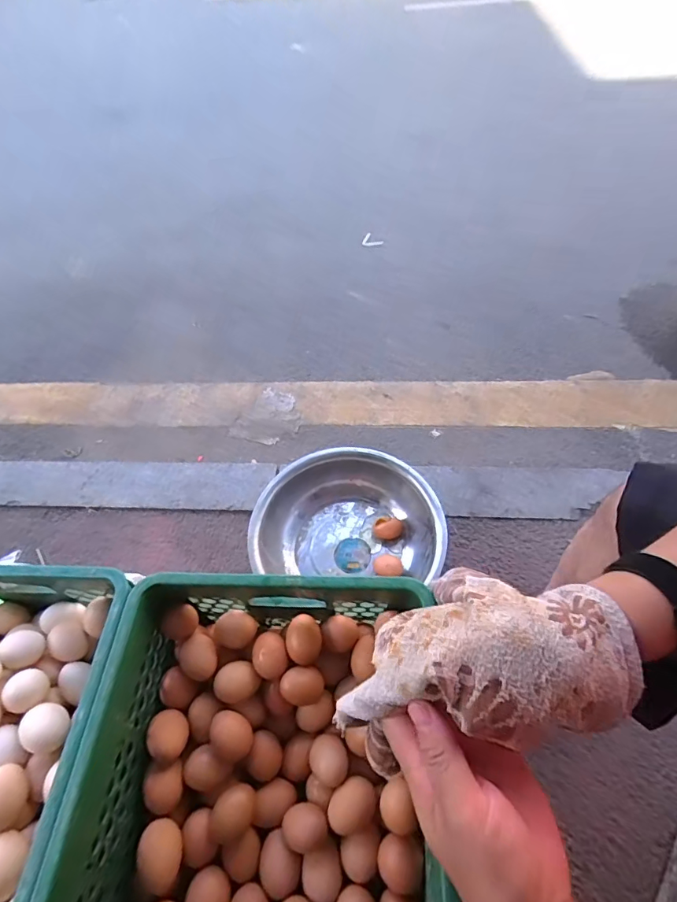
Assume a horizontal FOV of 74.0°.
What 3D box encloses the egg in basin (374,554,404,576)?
[{"bbox_3d":[0.091,0.205,0.814,0.052,0.039,0.047,4,55,7],"label":"egg in basin"}]

